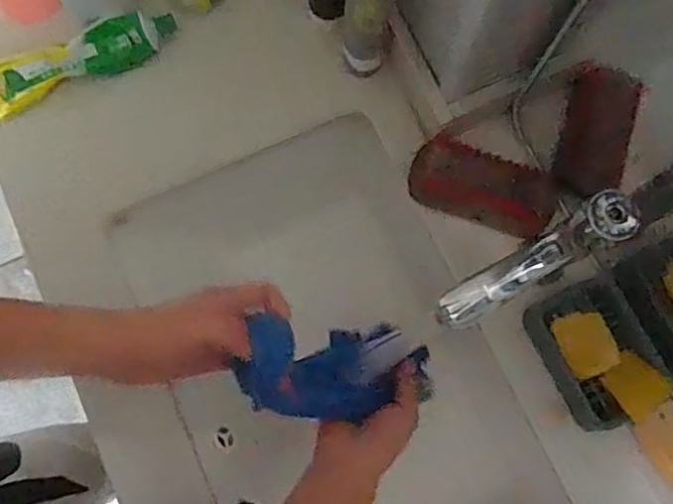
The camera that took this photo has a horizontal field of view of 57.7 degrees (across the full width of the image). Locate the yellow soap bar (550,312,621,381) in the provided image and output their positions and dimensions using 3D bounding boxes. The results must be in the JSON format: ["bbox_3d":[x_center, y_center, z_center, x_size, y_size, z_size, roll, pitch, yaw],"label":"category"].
[{"bbox_3d":[0.214,0.079,0.524,0.044,0.012,0.054,-21,78,-5],"label":"yellow soap bar"}]

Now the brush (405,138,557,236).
[{"bbox_3d":[0.131,-0.058,0.558,0.130,0.035,0.059,17,78,3],"label":"brush"}]

